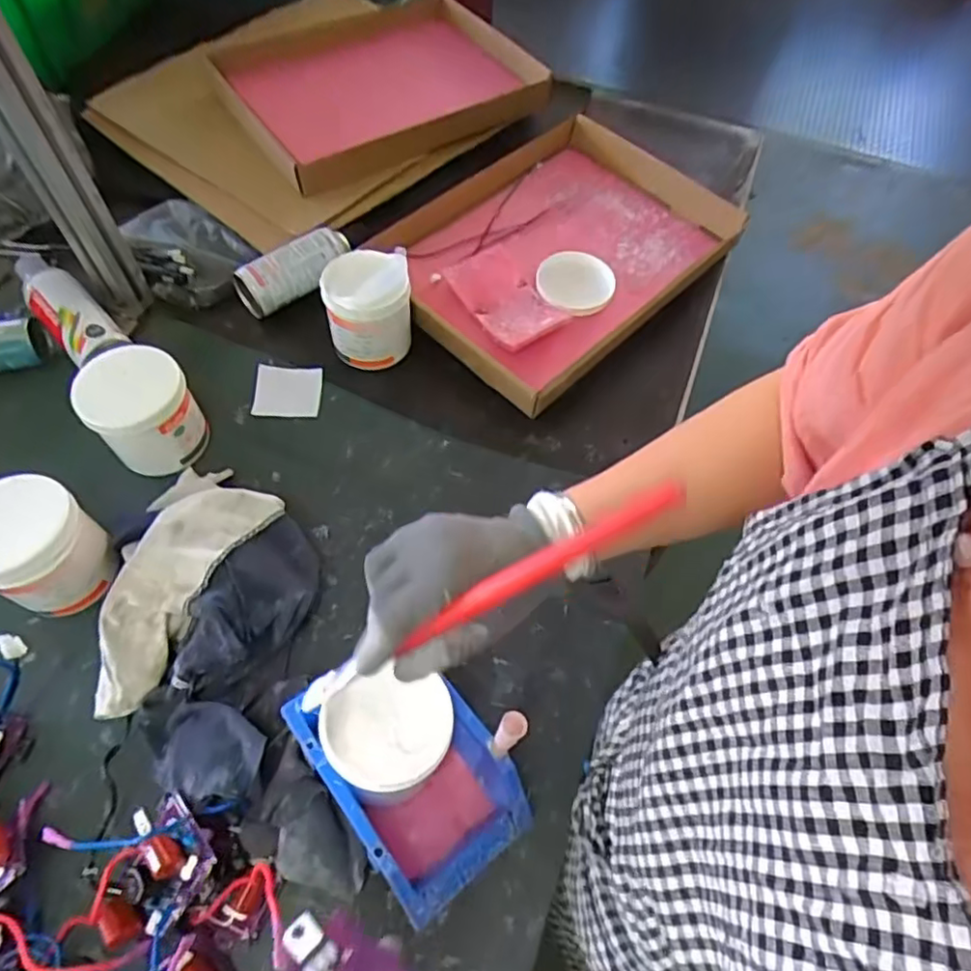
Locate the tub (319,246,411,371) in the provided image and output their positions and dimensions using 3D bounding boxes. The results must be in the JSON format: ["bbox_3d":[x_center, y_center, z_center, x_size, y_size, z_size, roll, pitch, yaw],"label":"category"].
[{"bbox_3d":[-0.131,-0.198,0.732,0.091,0.105,0.089,1,61,-3],"label":"tub"}]

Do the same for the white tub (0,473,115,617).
[{"bbox_3d":[-0.388,0.056,0.558,0.086,0.110,0.095,29,63,12],"label":"white tub"}]

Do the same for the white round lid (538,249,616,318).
[{"bbox_3d":[0.120,-0.259,0.796,0.101,0.023,0.088,-31,67,-19],"label":"white round lid"}]

